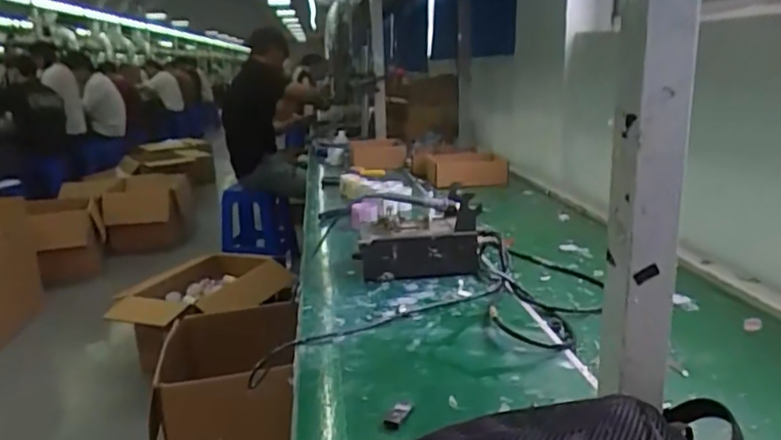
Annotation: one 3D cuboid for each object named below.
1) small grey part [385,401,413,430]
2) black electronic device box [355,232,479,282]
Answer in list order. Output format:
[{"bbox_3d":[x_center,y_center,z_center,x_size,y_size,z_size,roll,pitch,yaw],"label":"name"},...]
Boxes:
[{"bbox_3d":[0.008,0.182,0.561,0.016,0.010,0.041,5,15,22],"label":"small grey part"},{"bbox_3d":[0.045,0.059,0.933,0.186,0.066,0.038,-1,14,-1],"label":"black electronic device box"}]

